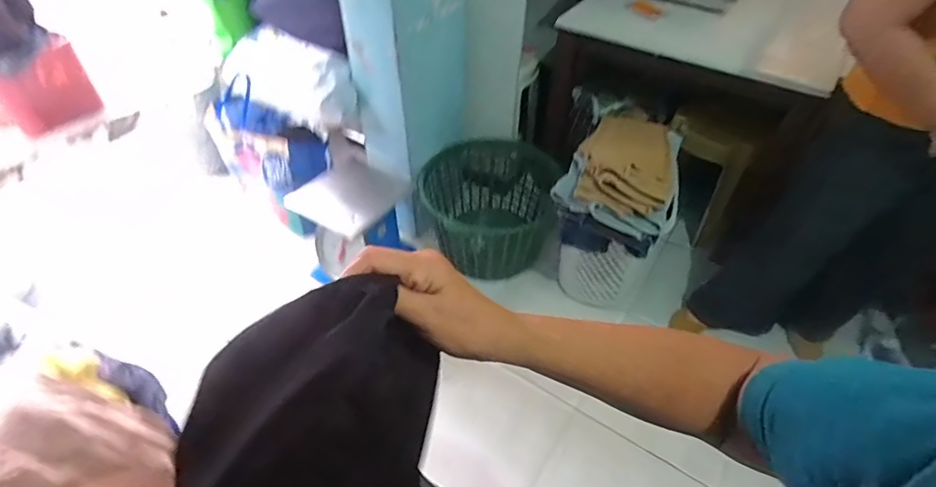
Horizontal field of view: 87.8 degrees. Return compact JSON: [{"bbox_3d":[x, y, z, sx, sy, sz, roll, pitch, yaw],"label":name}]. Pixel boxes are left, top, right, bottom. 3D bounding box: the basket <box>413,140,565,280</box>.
[{"bbox_3d":[0.072,-0.124,1.708,0.448,0.314,0.490,0,47,0],"label":"basket"}]

